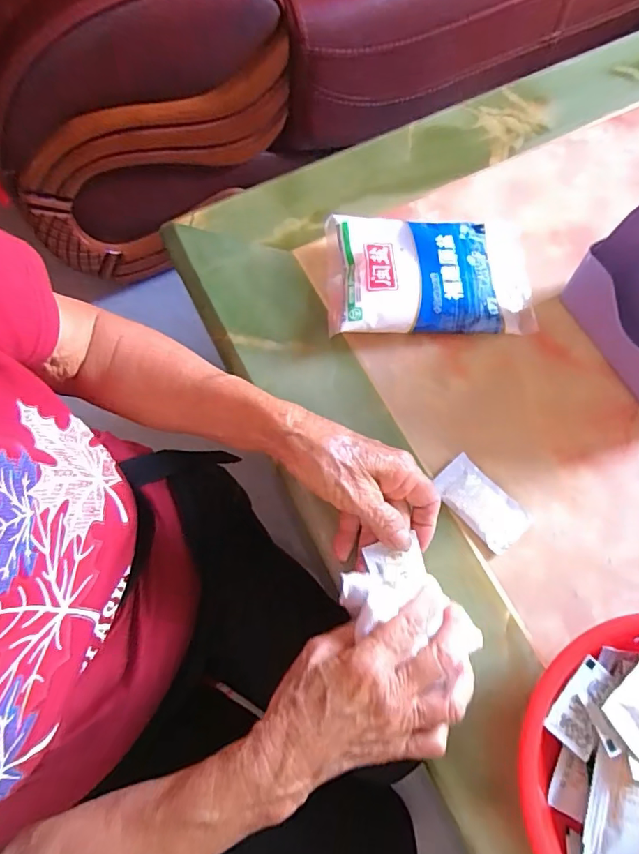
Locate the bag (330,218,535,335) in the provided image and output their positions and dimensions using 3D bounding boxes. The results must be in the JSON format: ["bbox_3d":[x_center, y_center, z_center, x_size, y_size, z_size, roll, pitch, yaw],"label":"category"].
[{"bbox_3d":[0.093,-0.130,0.439,0.171,0.030,0.113,-1,69,2],"label":"bag"}]

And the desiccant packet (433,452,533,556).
[{"bbox_3d":[0.120,0.057,0.385,0.038,0.008,0.071,-39,73,-12],"label":"desiccant packet"}]

